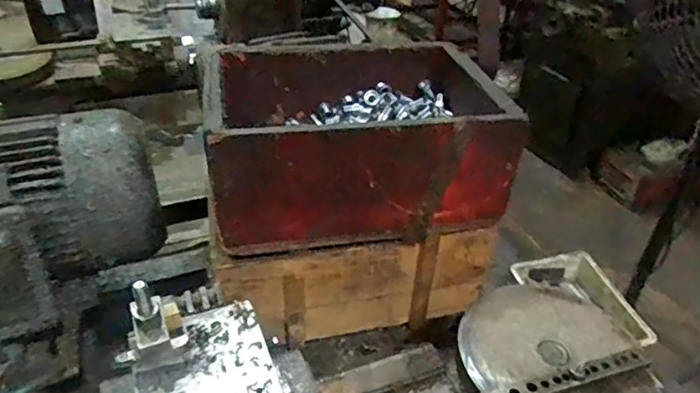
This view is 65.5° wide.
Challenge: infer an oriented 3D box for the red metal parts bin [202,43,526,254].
[{"bbox_3d":[0.002,-0.081,0.698,0.343,0.154,0.249,-6,35,-11],"label":"red metal parts bin"}]

